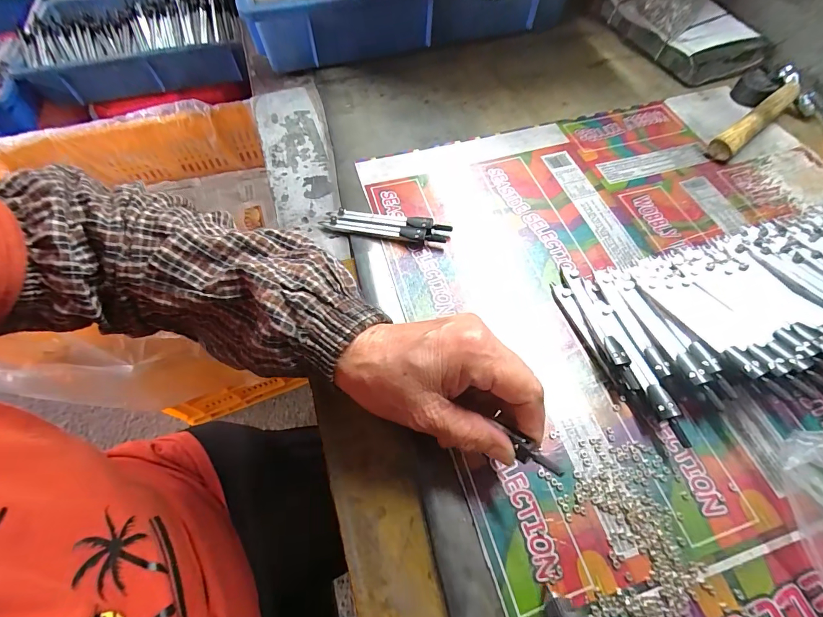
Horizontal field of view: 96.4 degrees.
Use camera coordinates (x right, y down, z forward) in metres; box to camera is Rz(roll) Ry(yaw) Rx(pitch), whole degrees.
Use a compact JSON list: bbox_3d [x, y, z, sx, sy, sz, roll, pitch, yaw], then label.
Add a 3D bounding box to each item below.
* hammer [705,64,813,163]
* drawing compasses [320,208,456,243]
[{"bbox_3d":[0.372,-0.209,0.393,0.076,0.034,0.154,40,69,22],"label":"hammer"},{"bbox_3d":[-0.023,-0.075,0.336,0.112,0.009,0.025,8,62,4],"label":"drawing compasses"}]

